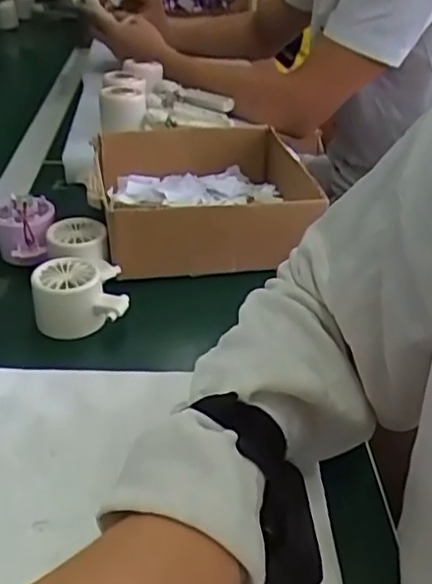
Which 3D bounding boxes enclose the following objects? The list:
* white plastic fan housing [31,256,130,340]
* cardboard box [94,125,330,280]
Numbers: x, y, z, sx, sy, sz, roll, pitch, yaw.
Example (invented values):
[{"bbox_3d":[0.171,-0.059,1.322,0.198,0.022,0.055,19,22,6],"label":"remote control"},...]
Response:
[{"bbox_3d":[-0.111,0.002,0.536,0.079,0.042,0.064,-12,36,-21],"label":"white plastic fan housing"},{"bbox_3d":[-0.017,-0.106,0.666,0.196,0.076,0.223,-6,34,-12],"label":"cardboard box"}]

